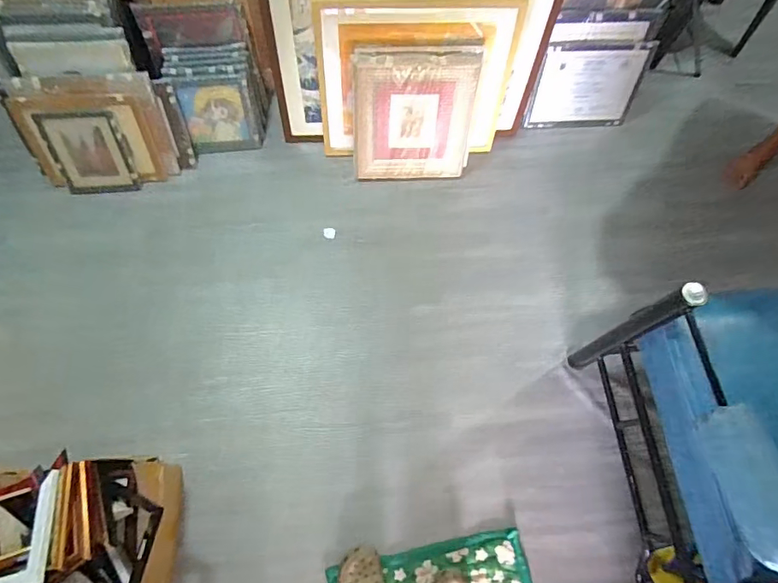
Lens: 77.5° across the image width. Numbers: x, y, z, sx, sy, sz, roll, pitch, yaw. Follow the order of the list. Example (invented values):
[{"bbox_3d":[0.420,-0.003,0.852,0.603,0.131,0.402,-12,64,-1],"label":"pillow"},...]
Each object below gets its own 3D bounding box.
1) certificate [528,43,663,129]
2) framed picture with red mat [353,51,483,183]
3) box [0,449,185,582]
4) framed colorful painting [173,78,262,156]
[{"bbox_3d":[0.693,-0.708,1.679,0.372,0.282,0.019,-2,43,-2],"label":"certificate"},{"bbox_3d":[0.081,-0.529,1.500,0.376,0.401,0.052,-5,48,-7],"label":"framed picture with red mat"},{"bbox_3d":[-0.779,0.503,1.005,0.614,0.259,0.304,8,68,-12],"label":"box"},{"bbox_3d":[-0.549,-0.569,1.579,0.217,0.236,0.023,-14,36,-11],"label":"framed colorful painting"}]

